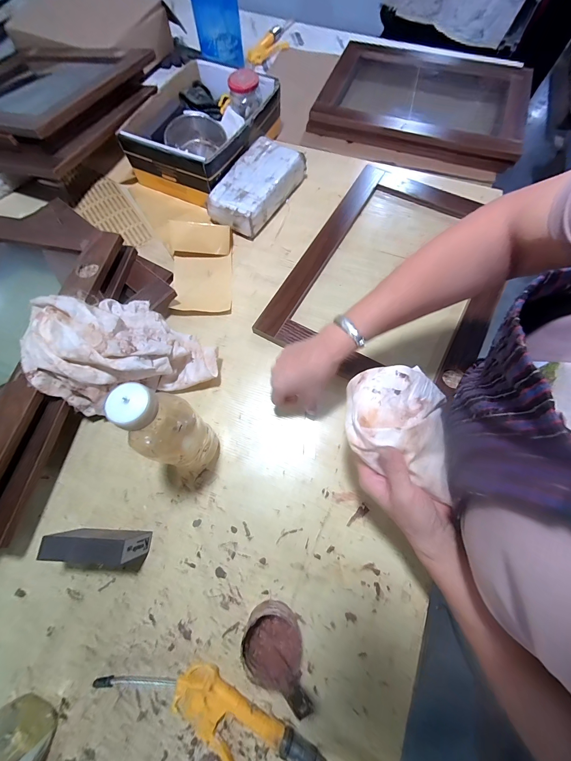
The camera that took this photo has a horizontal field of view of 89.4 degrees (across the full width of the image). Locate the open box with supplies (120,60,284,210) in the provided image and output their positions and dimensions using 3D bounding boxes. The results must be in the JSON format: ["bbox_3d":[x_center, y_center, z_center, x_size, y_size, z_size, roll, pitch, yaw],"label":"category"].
[{"bbox_3d":[-0.180,-0.545,0.626,0.245,0.101,0.305,23,71,8],"label":"open box with supplies"}]

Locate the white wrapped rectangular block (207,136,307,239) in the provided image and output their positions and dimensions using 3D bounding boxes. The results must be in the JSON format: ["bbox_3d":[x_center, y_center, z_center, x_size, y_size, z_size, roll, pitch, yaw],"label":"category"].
[{"bbox_3d":[-0.056,-0.394,0.587,0.114,0.057,0.208,26,72,9],"label":"white wrapped rectangular block"}]

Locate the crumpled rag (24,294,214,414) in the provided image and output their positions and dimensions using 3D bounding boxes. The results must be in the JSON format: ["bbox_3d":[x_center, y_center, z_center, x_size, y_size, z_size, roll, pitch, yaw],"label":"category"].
[{"bbox_3d":[-0.235,-0.054,0.432,0.224,0.112,0.154,-18,71,-7],"label":"crumpled rag"}]

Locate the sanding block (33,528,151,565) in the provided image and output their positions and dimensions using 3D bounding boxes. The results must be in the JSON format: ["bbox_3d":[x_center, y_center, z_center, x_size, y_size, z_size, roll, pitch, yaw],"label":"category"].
[{"bbox_3d":[-0.230,0.204,0.359,0.101,0.070,0.028,4,70,3],"label":"sanding block"}]

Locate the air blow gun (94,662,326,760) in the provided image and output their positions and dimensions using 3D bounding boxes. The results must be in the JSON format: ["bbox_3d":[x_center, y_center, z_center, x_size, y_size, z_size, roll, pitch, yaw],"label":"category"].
[{"bbox_3d":[-0.085,0.373,0.315,0.249,0.024,0.074,28,73,11],"label":"air blow gun"}]

